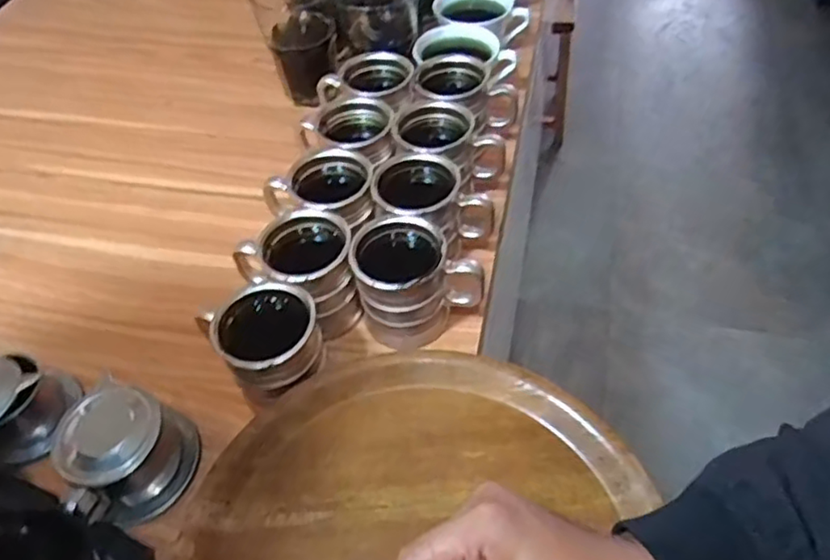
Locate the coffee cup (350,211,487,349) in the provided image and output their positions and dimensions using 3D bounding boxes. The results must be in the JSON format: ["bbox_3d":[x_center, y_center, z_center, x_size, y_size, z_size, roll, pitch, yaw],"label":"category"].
[{"bbox_3d":[-0.004,0.000,0.520,0.088,0.097,0.075,-24,53,-14],"label":"coffee cup"}]

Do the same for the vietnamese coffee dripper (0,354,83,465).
[{"bbox_3d":[-0.316,0.096,0.490,0.072,0.055,0.087,16,54,17],"label":"vietnamese coffee dripper"}]

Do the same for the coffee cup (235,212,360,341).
[{"bbox_3d":[-0.091,-0.001,0.529,0.088,0.089,0.079,-25,53,-15],"label":"coffee cup"}]

